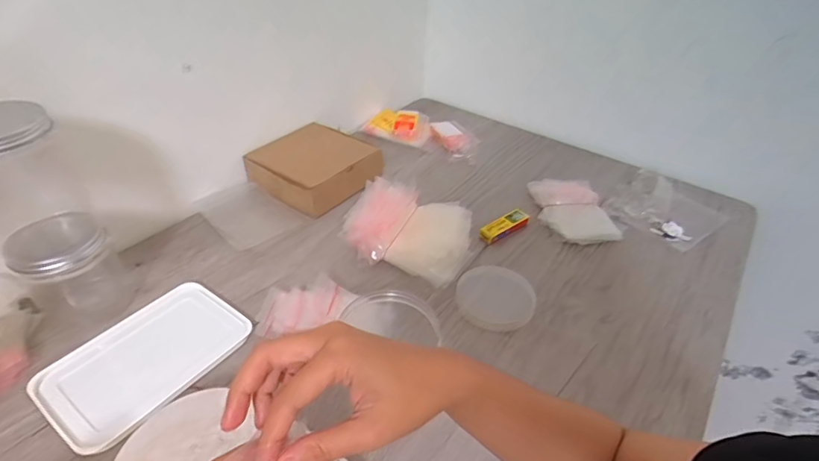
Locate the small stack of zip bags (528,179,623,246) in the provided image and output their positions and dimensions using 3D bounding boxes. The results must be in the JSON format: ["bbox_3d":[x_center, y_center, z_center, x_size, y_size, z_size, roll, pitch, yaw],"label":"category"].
[{"bbox_3d":[0.260,-0.030,0.715,0.114,0.016,0.140,0,47,-8],"label":"small stack of zip bags"}]

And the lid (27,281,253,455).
[{"bbox_3d":[-0.281,0.135,0.489,0.127,0.013,0.189,26,43,26],"label":"lid"}]

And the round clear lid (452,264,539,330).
[{"bbox_3d":[0.110,0.084,0.579,0.099,0.013,0.094,2,38,-2],"label":"round clear lid"}]

